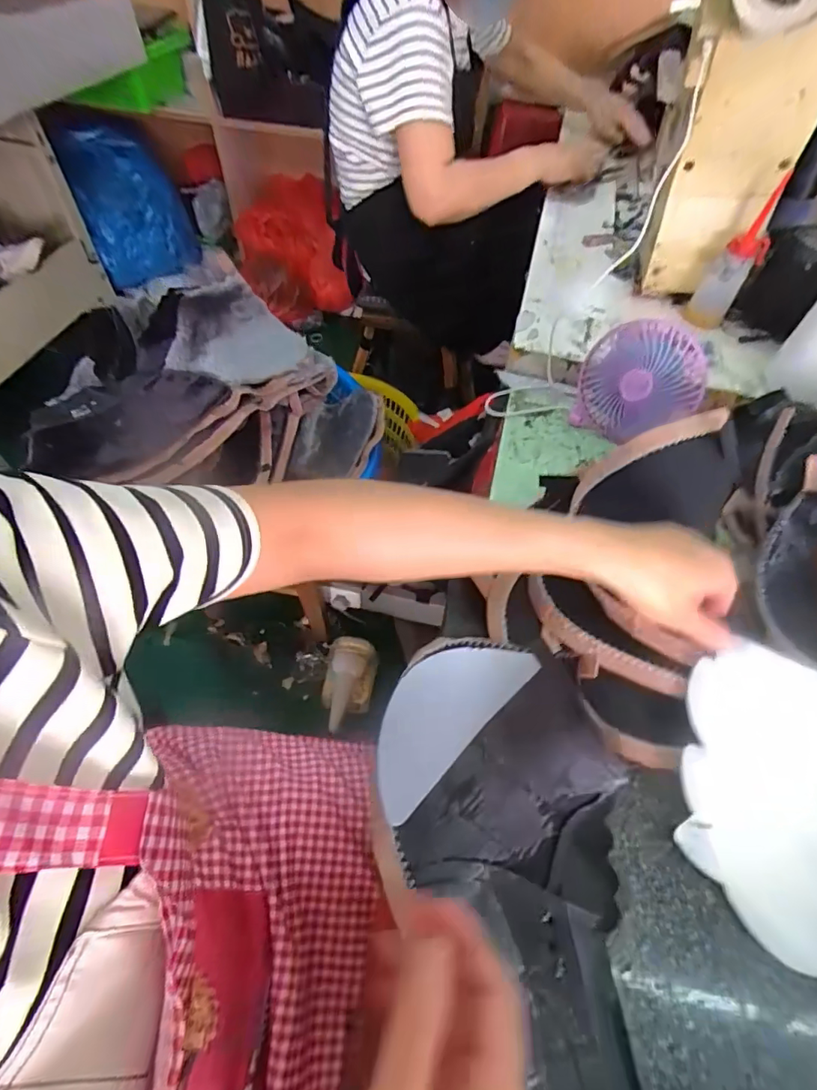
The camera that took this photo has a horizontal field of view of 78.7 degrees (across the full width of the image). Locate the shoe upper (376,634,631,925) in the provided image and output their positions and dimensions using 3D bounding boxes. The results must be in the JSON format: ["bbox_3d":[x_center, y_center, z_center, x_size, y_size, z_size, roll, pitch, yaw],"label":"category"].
[{"bbox_3d":[0.045,0.138,0.360,0.162,0.050,0.162,-25,50,2],"label":"shoe upper"}]

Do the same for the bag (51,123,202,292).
[{"bbox_3d":[-0.780,-0.964,1.428,0.269,0.351,0.151,-16,58,-14],"label":"bag"}]

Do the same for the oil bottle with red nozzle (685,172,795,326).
[{"bbox_3d":[0.436,-0.376,0.667,0.055,0.155,0.056,33,60,17],"label":"oil bottle with red nozzle"}]

